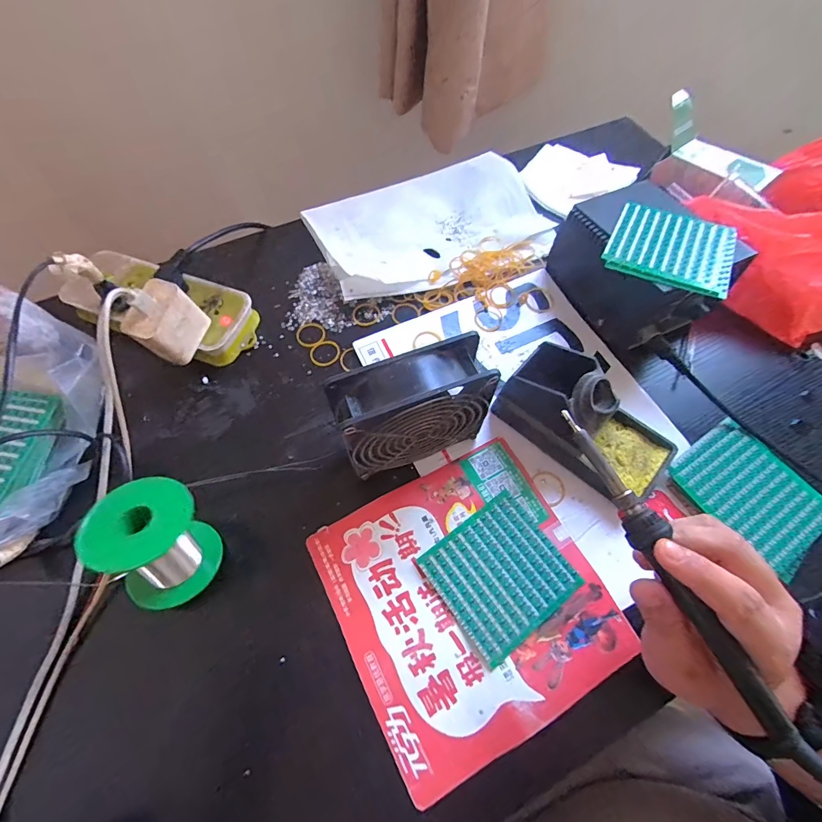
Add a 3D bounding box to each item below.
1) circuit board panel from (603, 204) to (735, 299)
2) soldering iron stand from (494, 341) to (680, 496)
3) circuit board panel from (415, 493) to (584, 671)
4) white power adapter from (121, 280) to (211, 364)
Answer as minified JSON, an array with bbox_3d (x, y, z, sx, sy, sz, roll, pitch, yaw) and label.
[{"bbox_3d":[0.240,-0.152,0.380,0.103,0.012,0.092,24,66,10],"label":"circuit board panel"},{"bbox_3d":[0.154,0.007,0.358,0.147,0.075,0.070,36,69,15],"label":"soldering iron stand"},{"bbox_3d":[0.072,0.130,0.334,0.098,0.004,0.093,-34,69,-16],"label":"circuit board panel"},{"bbox_3d":[-0.216,-0.078,0.370,0.030,0.058,0.063,23,66,10],"label":"white power adapter"}]

